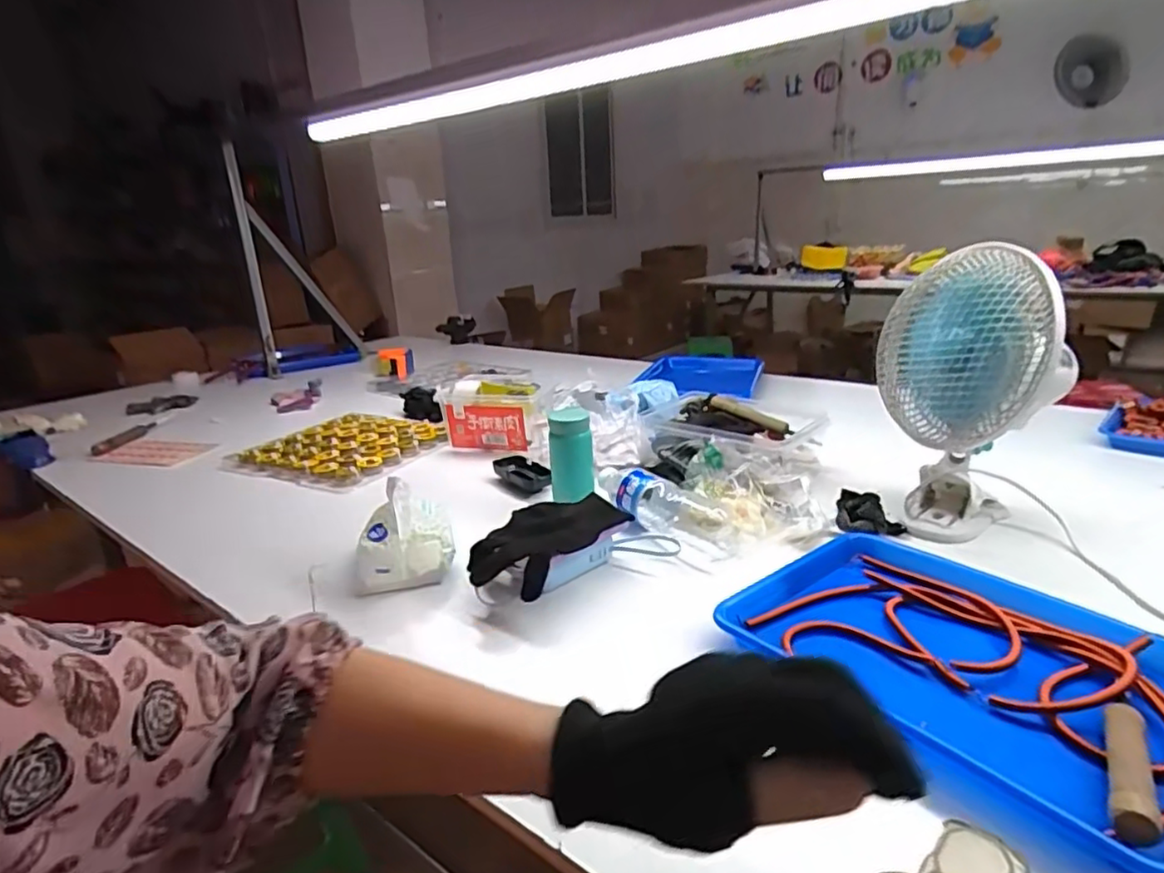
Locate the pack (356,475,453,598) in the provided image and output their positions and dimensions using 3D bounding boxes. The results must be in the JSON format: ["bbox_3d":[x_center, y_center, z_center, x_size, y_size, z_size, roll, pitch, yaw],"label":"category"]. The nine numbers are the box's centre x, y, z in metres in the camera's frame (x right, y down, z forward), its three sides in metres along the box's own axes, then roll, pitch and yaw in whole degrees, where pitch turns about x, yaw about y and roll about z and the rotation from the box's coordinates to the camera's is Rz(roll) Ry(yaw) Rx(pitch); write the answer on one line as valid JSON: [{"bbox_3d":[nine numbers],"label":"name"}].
[{"bbox_3d":[-0.194,0.101,0.706,0.097,0.078,0.114,-5,19,-7],"label":"pack"}]

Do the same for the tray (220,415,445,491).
[{"bbox_3d":[-0.398,0.012,1.090,0.270,0.027,0.279,9,22,30],"label":"tray"}]

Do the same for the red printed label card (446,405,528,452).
[{"bbox_3d":[-0.162,-0.015,1.063,0.134,0.081,0.011,4,26,15],"label":"red printed label card"}]

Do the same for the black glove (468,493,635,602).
[{"bbox_3d":[-0.032,0.118,0.670,0.188,0.046,0.091,-19,25,-40],"label":"black glove"}]

